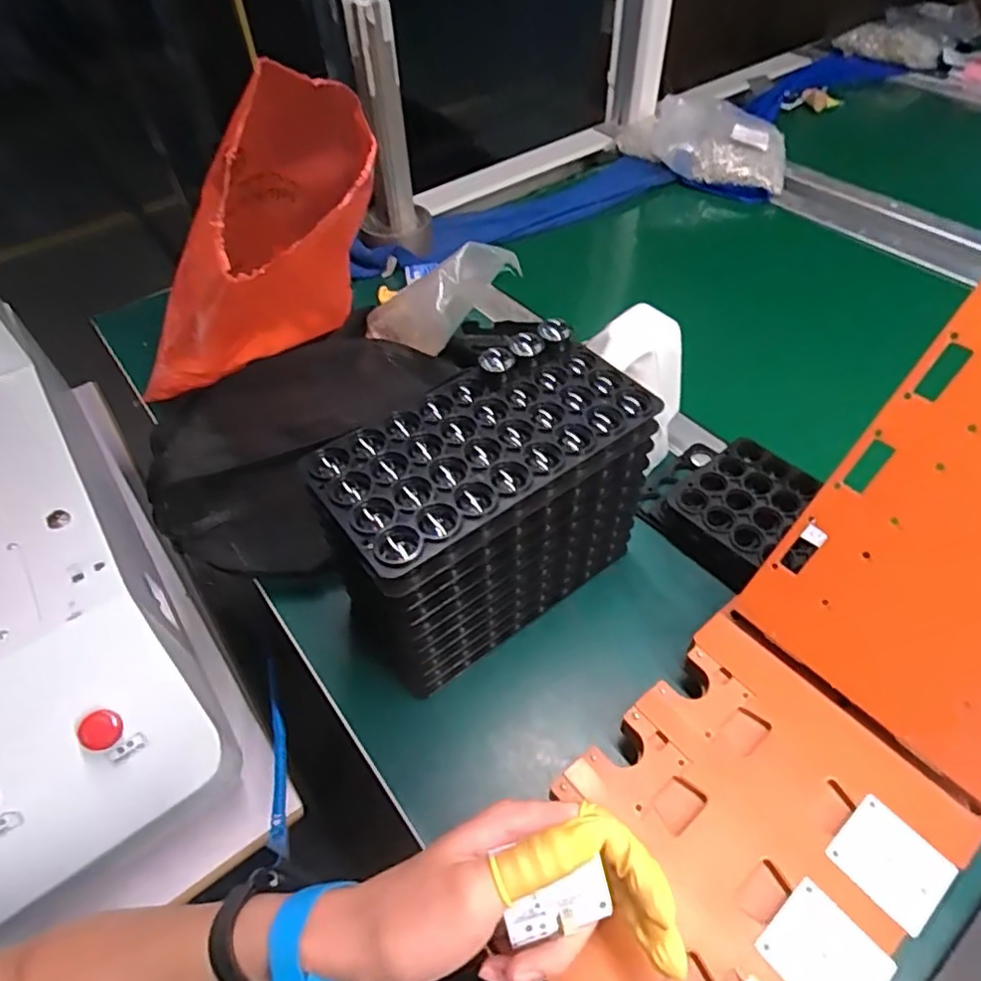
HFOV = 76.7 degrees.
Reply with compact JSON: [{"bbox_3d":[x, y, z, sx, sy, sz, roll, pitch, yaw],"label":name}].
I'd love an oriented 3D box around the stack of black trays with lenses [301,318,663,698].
[{"bbox_3d":[0.001,0.012,0.405,0.189,0.158,0.091,-32,56,-21],"label":"stack of black trays with lenses"}]

